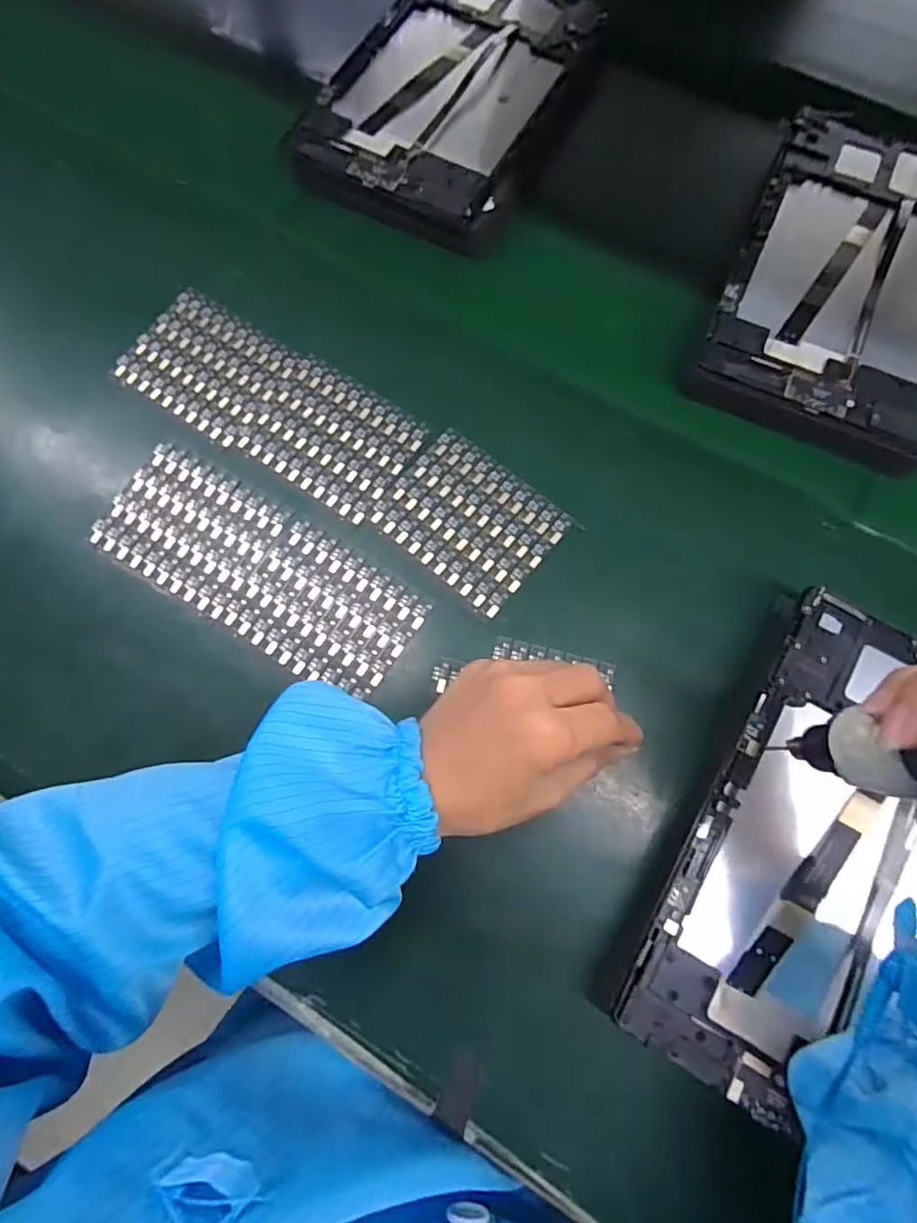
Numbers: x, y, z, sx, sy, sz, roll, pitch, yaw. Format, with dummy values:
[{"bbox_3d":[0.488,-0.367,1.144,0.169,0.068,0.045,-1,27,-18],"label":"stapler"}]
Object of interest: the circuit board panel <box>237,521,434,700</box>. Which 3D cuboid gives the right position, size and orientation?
[{"bbox_3d":[-0.077,0.002,0.329,0.100,0.004,0.075,32,79,7],"label":"circuit board panel"}]

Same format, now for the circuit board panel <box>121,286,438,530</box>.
[{"bbox_3d":[-0.123,-0.138,0.364,0.200,0.004,0.081,31,79,8],"label":"circuit board panel"}]

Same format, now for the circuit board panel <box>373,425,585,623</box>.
[{"bbox_3d":[0.007,-0.056,0.343,0.100,0.004,0.082,40,80,8],"label":"circuit board panel"}]

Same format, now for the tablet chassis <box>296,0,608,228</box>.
[{"bbox_3d":[-0.005,-0.397,0.413,0.149,0.010,0.245,27,78,6],"label":"tablet chassis"}]

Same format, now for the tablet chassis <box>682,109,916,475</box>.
[{"bbox_3d":[0.266,-0.229,0.373,0.150,0.027,0.279,24,78,6],"label":"tablet chassis"}]

